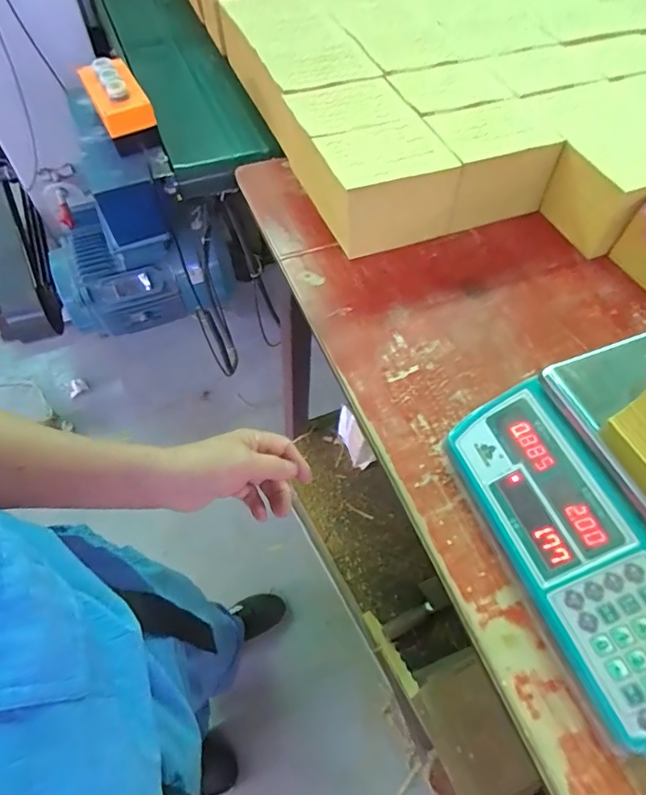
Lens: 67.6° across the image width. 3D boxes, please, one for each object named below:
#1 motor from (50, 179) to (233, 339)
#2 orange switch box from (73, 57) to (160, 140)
[{"bbox_3d":[-0.502,-0.386,1.316,0.462,0.336,0.243,-11,60,-8],"label":"motor"},{"bbox_3d":[-0.312,-0.458,0.727,0.077,0.057,0.135,-23,62,-15],"label":"orange switch box"}]

